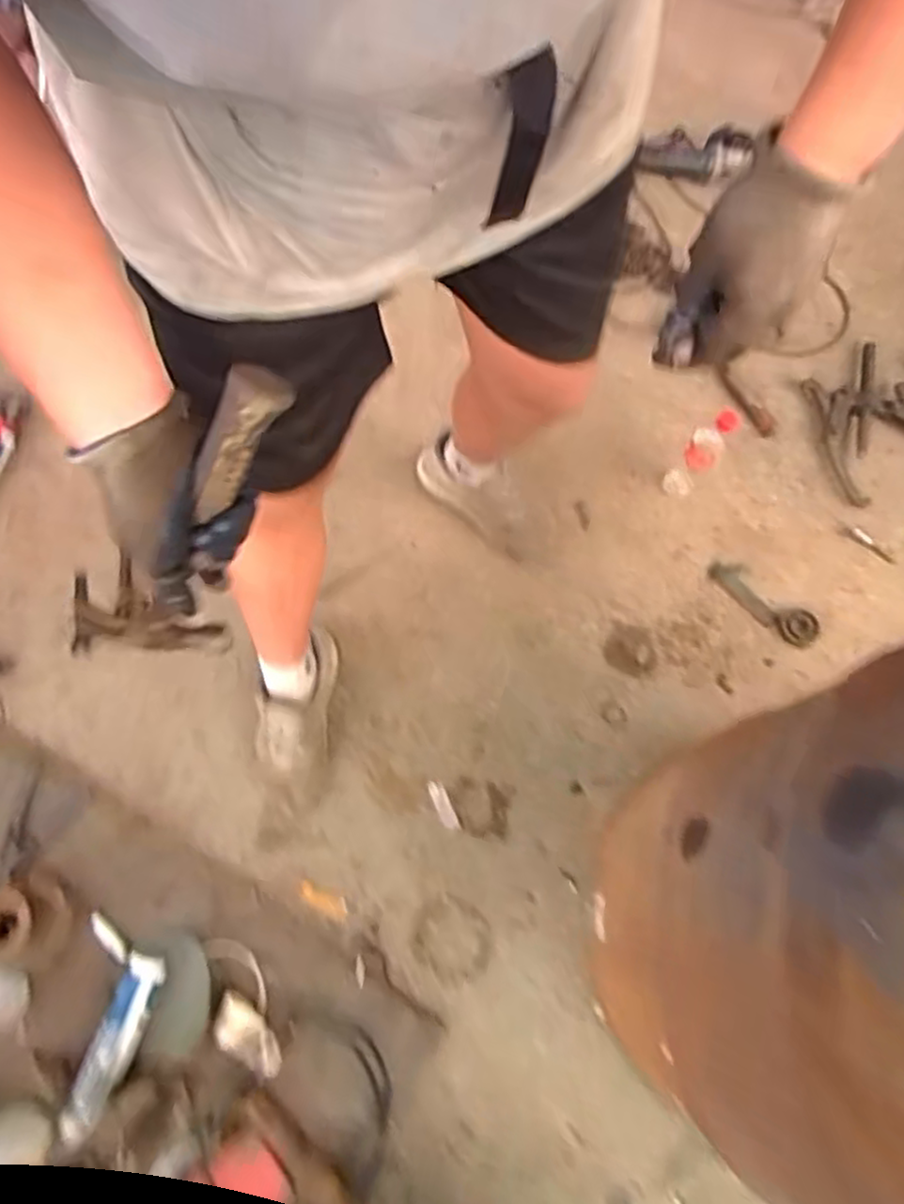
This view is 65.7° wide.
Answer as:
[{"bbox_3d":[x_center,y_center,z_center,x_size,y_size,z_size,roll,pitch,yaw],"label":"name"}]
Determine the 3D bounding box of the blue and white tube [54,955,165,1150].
[{"bbox_3d":[-0.461,0.601,0.951,0.055,0.047,0.220,16,70,4],"label":"blue and white tube"}]

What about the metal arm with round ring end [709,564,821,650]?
[{"bbox_3d":[0.552,-0.003,1.243,0.064,0.022,0.205,-42,77,-15],"label":"metal arm with round ring end"}]

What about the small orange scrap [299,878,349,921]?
[{"bbox_3d":[-0.192,0.448,1.055,0.081,0.004,0.028,26,71,7],"label":"small orange scrap"}]

